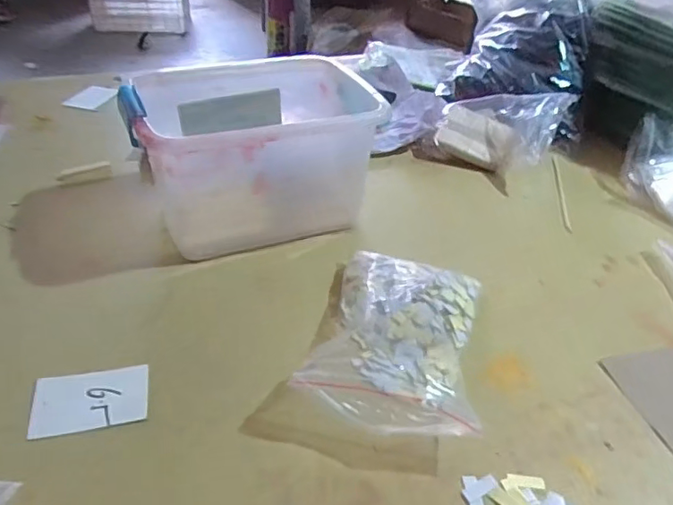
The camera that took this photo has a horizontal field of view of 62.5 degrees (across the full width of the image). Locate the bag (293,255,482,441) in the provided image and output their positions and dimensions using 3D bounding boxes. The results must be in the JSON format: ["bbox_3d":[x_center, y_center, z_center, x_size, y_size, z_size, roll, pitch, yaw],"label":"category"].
[{"bbox_3d":[0.060,0.074,0.534,0.151,0.044,0.210,11,40,10],"label":"bag"}]

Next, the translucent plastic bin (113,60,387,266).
[{"bbox_3d":[-0.099,-0.122,0.680,0.278,0.159,0.179,-14,43,-20],"label":"translucent plastic bin"}]

